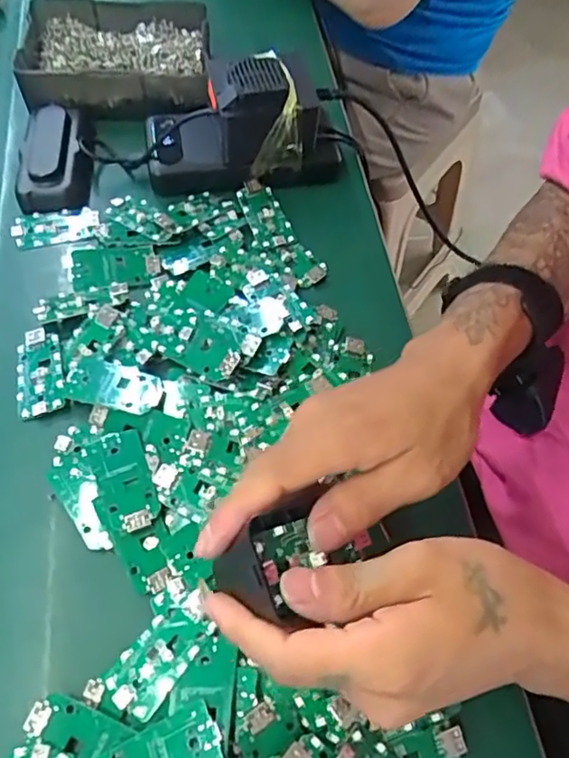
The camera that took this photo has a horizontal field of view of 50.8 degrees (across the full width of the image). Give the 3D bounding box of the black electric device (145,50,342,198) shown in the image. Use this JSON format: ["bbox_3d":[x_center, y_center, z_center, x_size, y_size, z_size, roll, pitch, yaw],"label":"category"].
[{"bbox_3d":[-0.034,-0.202,0.467,0.156,0.070,0.078,-1,60,0],"label":"black electric device"}]

